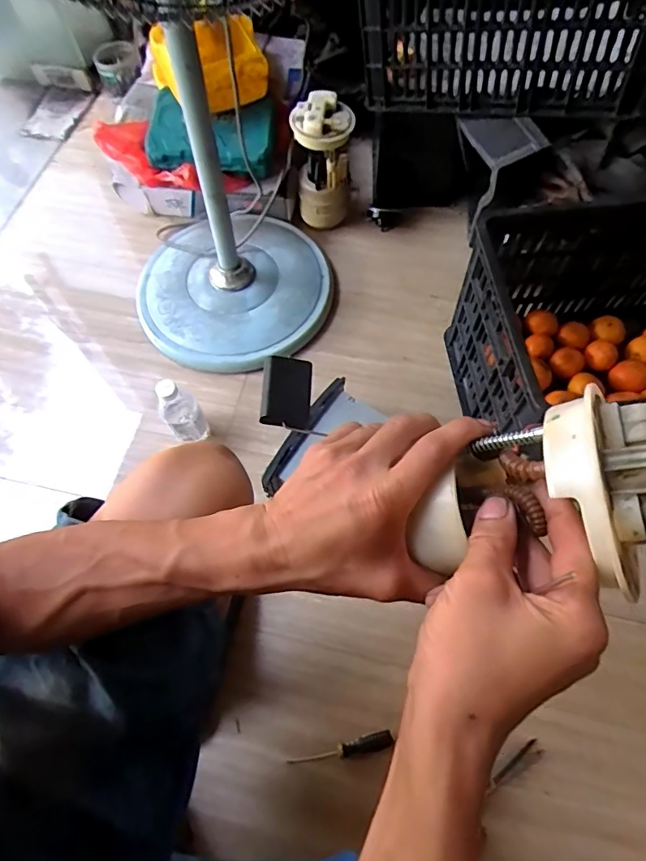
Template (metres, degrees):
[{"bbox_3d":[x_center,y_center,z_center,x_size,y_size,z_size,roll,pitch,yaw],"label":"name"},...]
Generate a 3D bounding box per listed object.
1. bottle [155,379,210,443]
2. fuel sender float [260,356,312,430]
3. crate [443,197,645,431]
[{"bbox_3d":[-0.242,-0.040,0.841,0.050,0.151,0.052,-36,70,-13],"label":"bottle"},{"bbox_3d":[-0.027,-0.029,0.377,0.036,0.019,0.052,1,66,2],"label":"fuel sender float"},{"bbox_3d":[0.497,-0.135,0.798,0.512,0.285,0.332,-3,65,2],"label":"crate"}]

